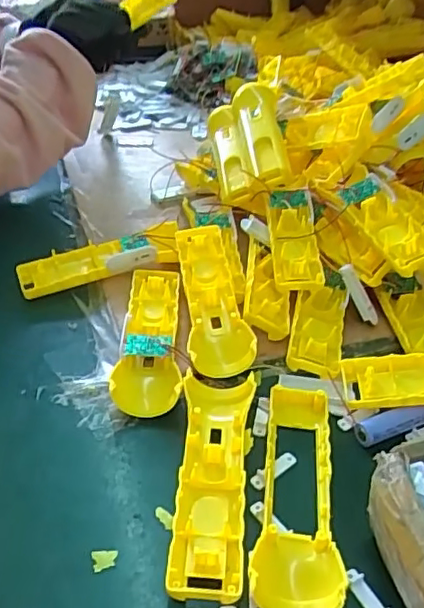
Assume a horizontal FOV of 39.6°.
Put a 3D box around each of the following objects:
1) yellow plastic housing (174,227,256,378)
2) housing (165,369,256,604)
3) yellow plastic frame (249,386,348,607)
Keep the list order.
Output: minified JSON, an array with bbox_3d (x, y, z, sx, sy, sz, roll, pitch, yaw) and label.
[{"bbox_3d":[-0.003,-0.009,0.502,0.048,0.033,0.154,-7,52,-7],"label":"yellow plastic housing"},{"bbox_3d":[0.000,0.109,0.386,0.048,0.021,0.165,5,38,4],"label":"housing"},{"bbox_3d":[0.055,0.117,0.381,0.051,0.021,0.161,5,38,4],"label":"yellow plastic frame"}]

